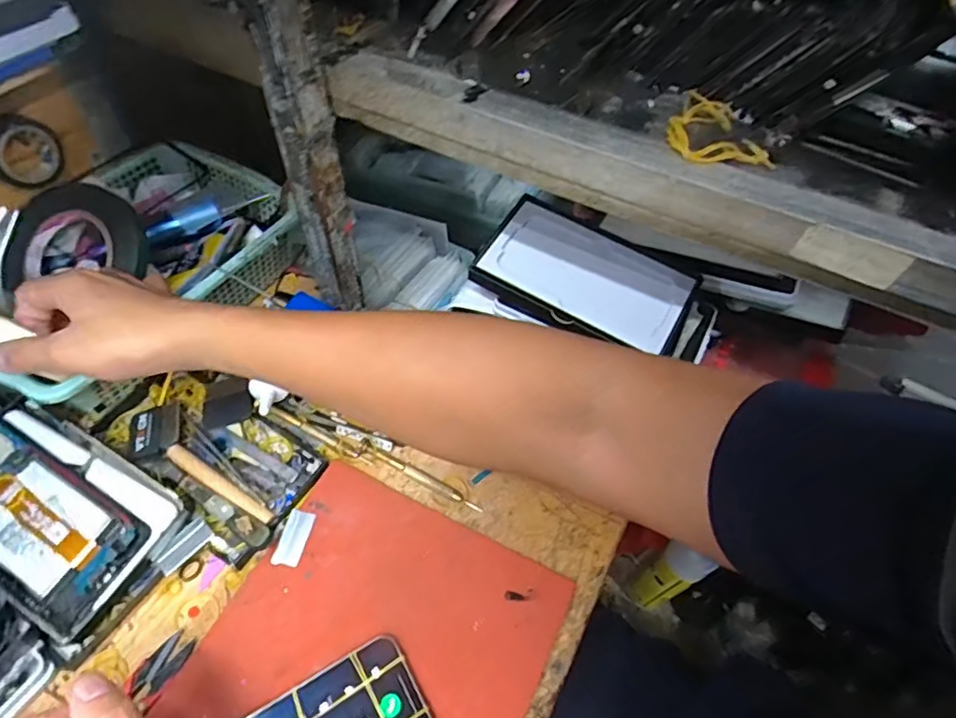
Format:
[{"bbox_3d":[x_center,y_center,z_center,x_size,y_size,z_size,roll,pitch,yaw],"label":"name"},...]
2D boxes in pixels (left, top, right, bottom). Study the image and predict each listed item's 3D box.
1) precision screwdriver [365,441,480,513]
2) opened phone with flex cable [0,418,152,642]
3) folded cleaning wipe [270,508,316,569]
[{"bbox_3d":[-0.044,0.091,0.435,0.106,0.005,0.008,25,56,15],"label":"precision screwdriver"},{"bbox_3d":[-0.307,0.107,0.382,0.161,0.009,0.075,29,65,13],"label":"opened phone with flex cable"},{"bbox_3d":[-0.133,0.130,0.408,0.019,0.006,0.040,12,54,6],"label":"folded cleaning wipe"}]

